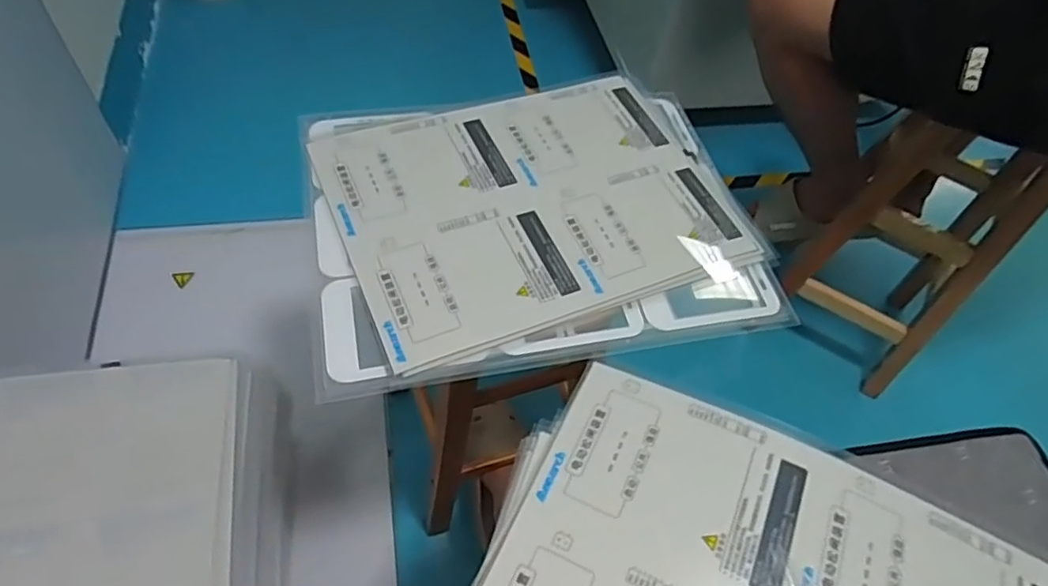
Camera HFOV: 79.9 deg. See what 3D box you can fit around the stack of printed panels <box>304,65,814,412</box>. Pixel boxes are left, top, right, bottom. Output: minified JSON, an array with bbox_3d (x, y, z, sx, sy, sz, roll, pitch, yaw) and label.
[{"bbox_3d":[0.012,-0.081,0.613,0.418,0.028,0.321,-9,56,-11],"label":"stack of printed panels"}]

